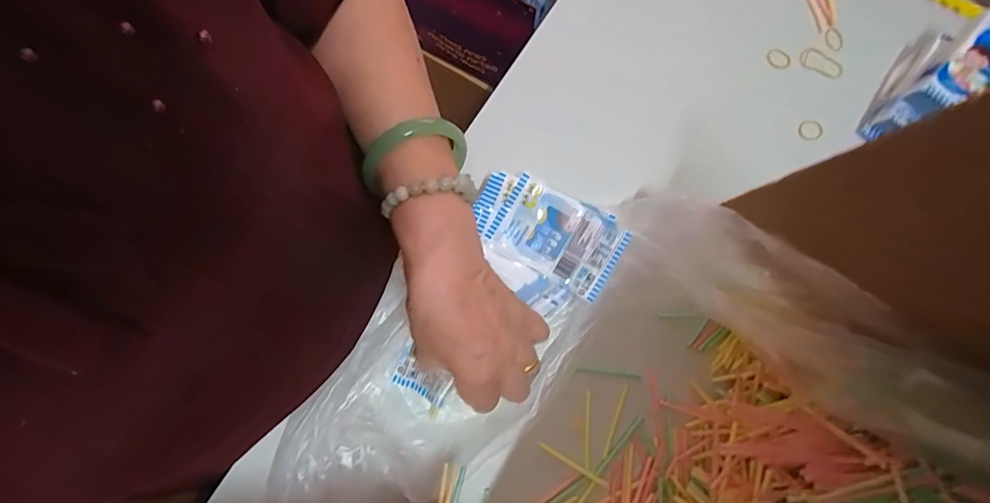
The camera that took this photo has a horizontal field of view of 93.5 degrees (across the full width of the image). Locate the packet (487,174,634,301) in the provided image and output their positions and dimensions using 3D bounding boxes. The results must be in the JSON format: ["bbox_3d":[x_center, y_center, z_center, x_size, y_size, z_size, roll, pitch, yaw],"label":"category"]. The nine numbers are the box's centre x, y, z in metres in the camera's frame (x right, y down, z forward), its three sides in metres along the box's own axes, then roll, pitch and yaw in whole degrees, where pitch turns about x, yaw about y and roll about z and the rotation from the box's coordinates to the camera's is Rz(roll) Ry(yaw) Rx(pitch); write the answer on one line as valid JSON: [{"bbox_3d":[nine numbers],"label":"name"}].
[{"bbox_3d":[0.051,-0.013,0.384,0.103,0.013,0.064,29,79,7],"label":"packet"}]

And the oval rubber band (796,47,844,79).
[{"bbox_3d":[0.315,-0.181,0.450,0.025,0.004,0.041,-39,69,-4],"label":"oval rubber band"}]

